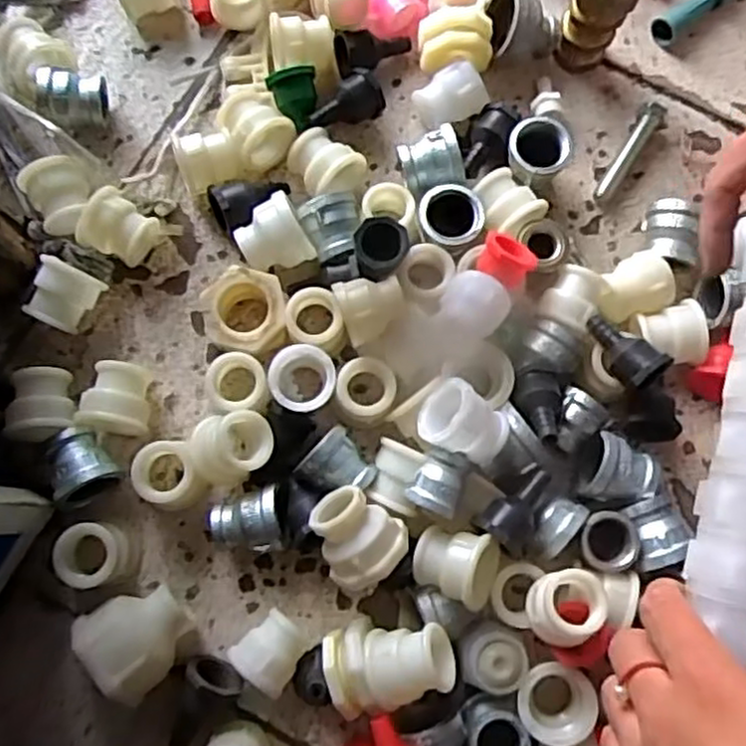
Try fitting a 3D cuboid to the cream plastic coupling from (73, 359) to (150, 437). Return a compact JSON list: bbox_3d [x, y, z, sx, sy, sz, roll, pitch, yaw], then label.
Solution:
[{"bbox_3d":[-0.158,0.016,0.448,0.041,0.039,0.040,5,79,0],"label":"cream plastic coupling"}]

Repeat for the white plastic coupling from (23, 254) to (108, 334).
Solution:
[{"bbox_3d":[-0.194,-0.047,0.459,0.038,0.040,0.038,25,79,4],"label":"white plastic coupling"}]

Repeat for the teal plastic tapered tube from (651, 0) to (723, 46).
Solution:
[{"bbox_3d":[0.252,-0.282,0.529,0.126,0.018,0.019,-38,82,-8],"label":"teal plastic tapered tube"}]

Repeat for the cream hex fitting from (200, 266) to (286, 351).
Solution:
[{"bbox_3d":[-0.081,-0.037,0.463,0.050,0.031,0.052,-4,79,-2],"label":"cream hex fitting"}]

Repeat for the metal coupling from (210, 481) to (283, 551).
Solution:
[{"bbox_3d":[-0.077,0.090,0.439,0.043,0.032,0.036,-6,79,-2],"label":"metal coupling"}]

